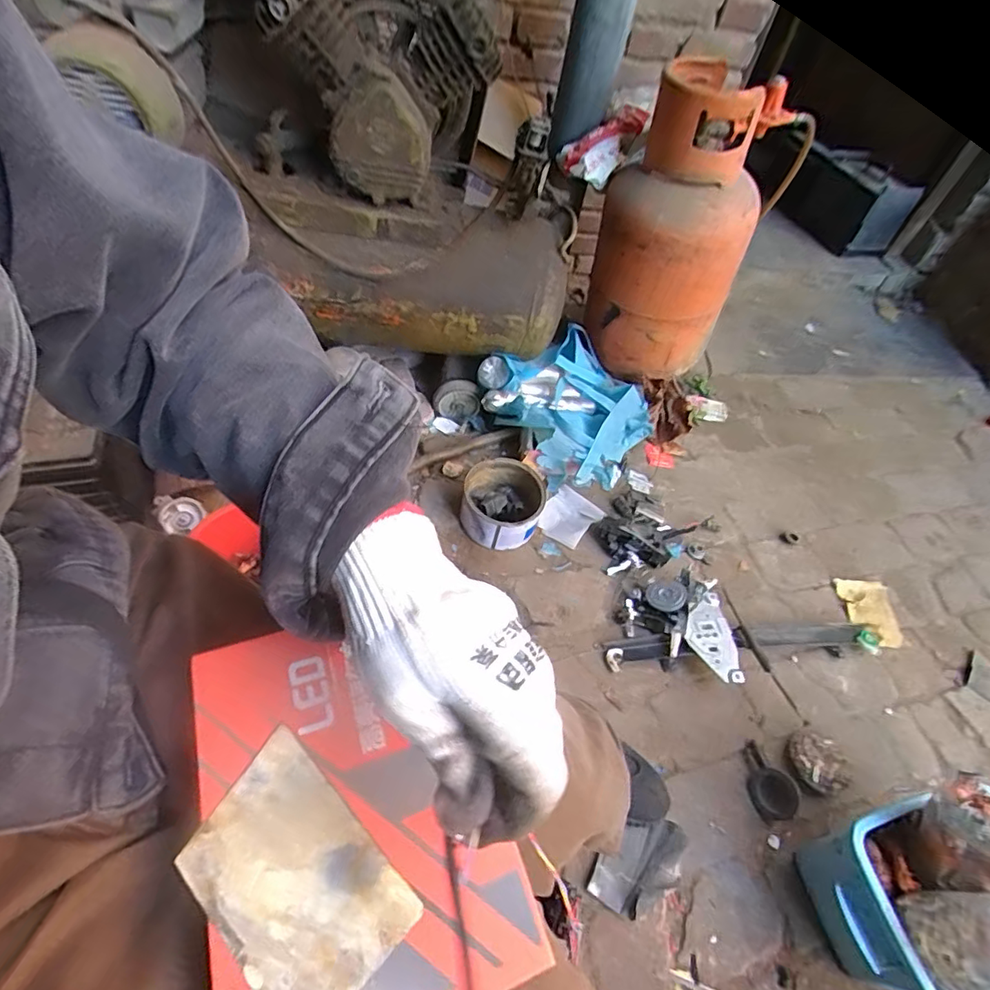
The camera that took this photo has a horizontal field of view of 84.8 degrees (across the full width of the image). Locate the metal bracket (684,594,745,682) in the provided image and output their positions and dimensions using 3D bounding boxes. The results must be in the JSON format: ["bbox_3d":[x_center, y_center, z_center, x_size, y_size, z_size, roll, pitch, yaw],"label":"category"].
[{"bbox_3d":[0.363,0.243,0.909,0.082,0.035,0.149,-3,53,-12],"label":"metal bracket"}]

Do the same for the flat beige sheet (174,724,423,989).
[{"bbox_3d":[-0.102,0.190,0.272,0.114,0.004,0.072,41,57,19],"label":"flat beige sheet"}]

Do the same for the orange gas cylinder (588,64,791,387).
[{"bbox_3d":[0.397,-0.559,1.205,0.285,0.585,0.346,23,52,9],"label":"orange gas cylinder"}]

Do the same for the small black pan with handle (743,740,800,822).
[{"bbox_3d":[0.402,0.420,0.800,0.055,0.046,0.105,-8,54,-16],"label":"small black pan with handle"}]

